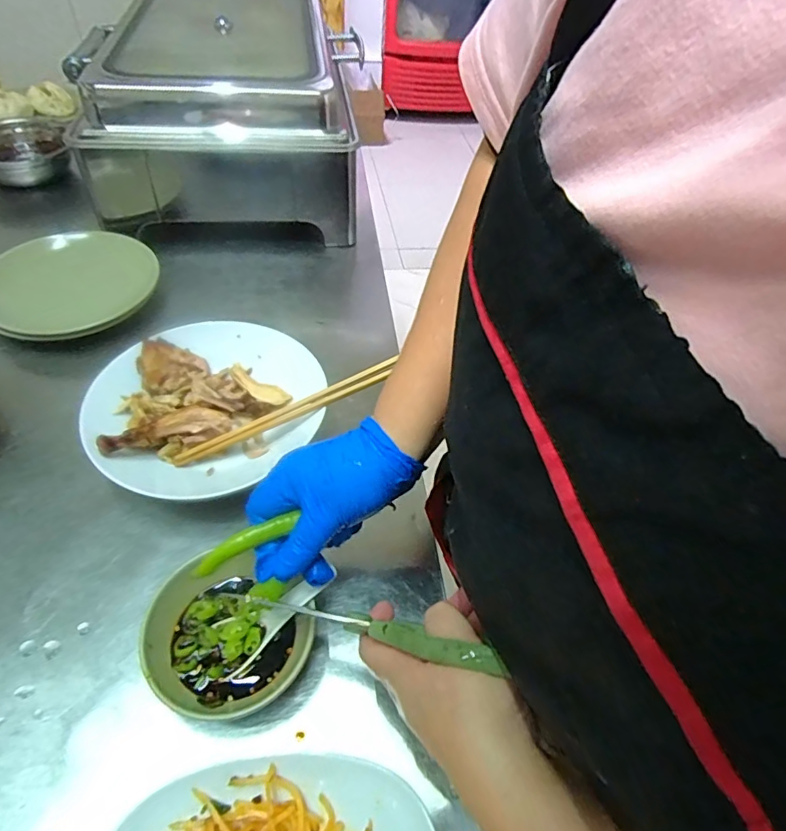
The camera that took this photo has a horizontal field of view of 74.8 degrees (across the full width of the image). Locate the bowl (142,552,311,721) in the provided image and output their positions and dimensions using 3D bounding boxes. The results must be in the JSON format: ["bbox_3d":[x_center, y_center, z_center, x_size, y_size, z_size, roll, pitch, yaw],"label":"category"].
[{"bbox_3d":[-0.120,0.165,0.377,0.115,0.053,0.105,3,49,-4],"label":"bowl"}]

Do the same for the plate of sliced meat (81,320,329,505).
[{"bbox_3d":[-0.176,-0.002,0.505,0.194,0.064,0.217,27,52,17],"label":"plate of sliced meat"}]

